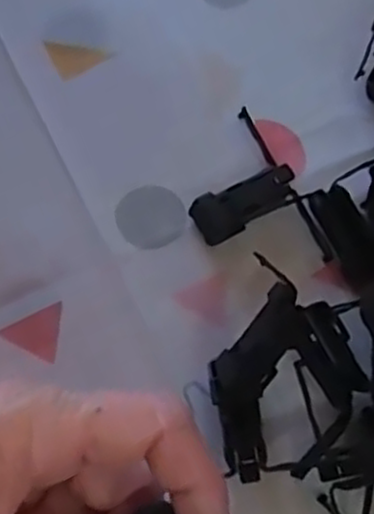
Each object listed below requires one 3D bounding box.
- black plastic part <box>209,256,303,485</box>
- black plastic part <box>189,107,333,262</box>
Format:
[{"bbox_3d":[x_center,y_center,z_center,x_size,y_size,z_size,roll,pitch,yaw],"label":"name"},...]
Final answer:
[{"bbox_3d":[0.025,0.044,0.293,0.028,0.021,0.084,13,100,3],"label":"black plastic part"},{"bbox_3d":[0.026,-0.028,0.334,0.049,0.015,0.081,-24,72,-11],"label":"black plastic part"}]

